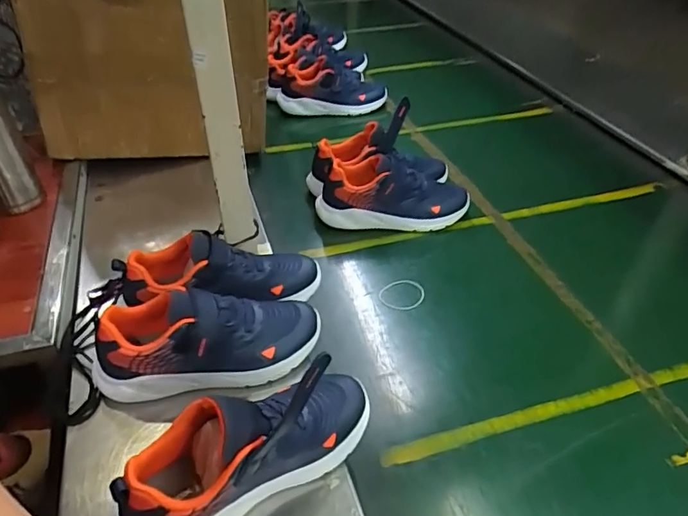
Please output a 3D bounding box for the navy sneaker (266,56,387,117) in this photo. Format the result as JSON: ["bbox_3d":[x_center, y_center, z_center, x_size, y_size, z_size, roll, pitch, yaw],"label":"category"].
[{"bbox_3d":[-0.031,-0.383,1.137,0.259,0.110,0.115,-3,38,-17],"label":"navy sneaker"}]

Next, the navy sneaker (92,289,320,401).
[{"bbox_3d":[-0.150,0.085,0.564,0.236,0.099,0.075,-11,40,-7],"label":"navy sneaker"}]

